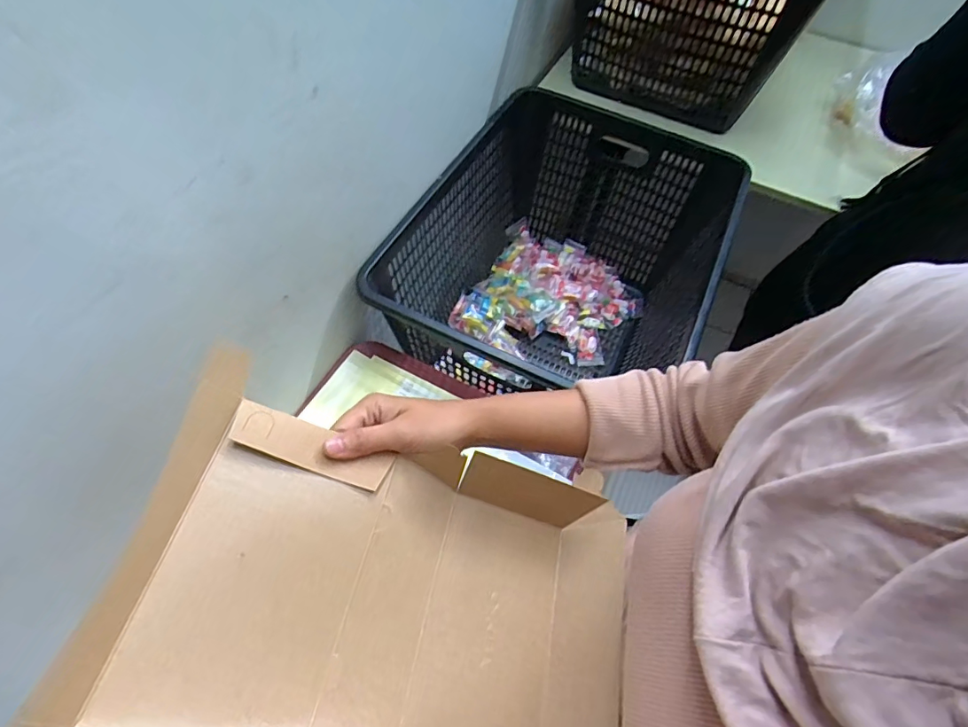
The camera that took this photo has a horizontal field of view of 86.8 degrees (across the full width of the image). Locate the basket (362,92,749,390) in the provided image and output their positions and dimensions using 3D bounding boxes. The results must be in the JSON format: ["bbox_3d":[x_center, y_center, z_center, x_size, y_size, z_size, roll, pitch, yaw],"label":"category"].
[{"bbox_3d":[0.133,-0.141,0.896,0.498,0.329,0.602,27,60,12],"label":"basket"}]

